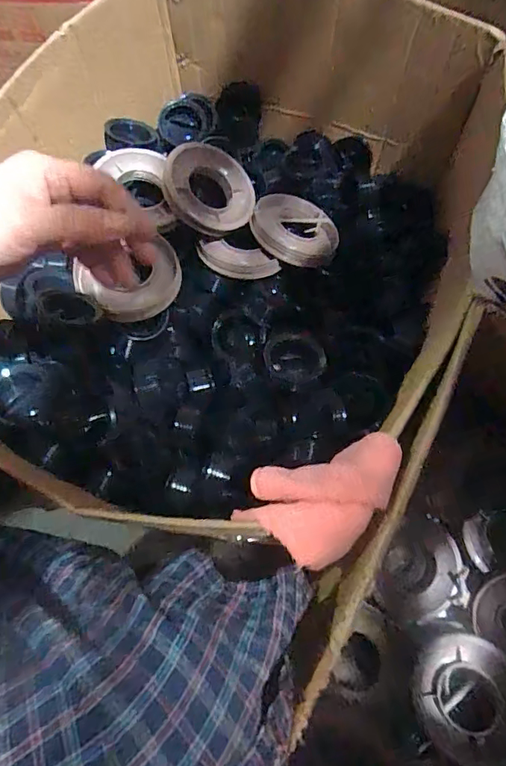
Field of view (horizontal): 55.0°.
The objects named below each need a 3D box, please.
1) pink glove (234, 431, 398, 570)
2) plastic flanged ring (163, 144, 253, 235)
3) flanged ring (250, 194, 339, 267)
[{"bbox_3d":[0.054,0.094,0.379,0.133,0.046,0.085,-13,71,-4],"label":"pink glove"},{"bbox_3d":[-0.058,-0.251,0.643,0.117,0.029,0.110,1,87,-16],"label":"plastic flanged ring"},{"bbox_3d":[0.058,-0.211,0.665,0.119,0.030,0.119,4,67,-10],"label":"flanged ring"}]

